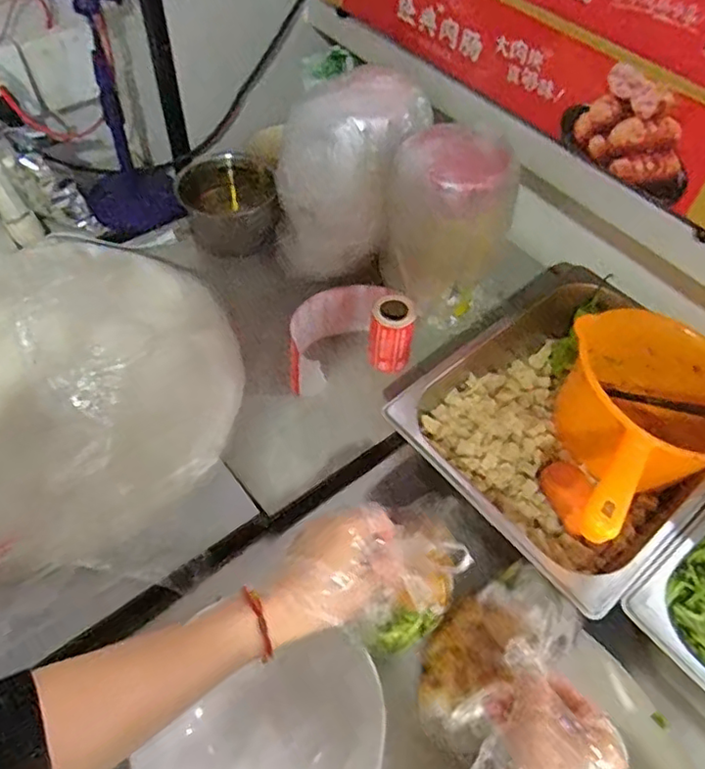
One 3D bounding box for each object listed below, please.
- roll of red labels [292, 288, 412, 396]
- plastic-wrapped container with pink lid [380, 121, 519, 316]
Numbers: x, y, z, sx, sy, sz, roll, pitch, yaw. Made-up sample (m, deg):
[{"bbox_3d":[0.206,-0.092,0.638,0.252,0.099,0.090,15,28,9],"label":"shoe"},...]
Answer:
[{"bbox_3d":[-0.005,-0.056,0.686,0.145,0.066,0.091,-15,56,-13],"label":"roll of red labels"},{"bbox_3d":[0.103,-0.183,0.670,0.128,0.152,0.113,-25,59,-20],"label":"plastic-wrapped container with pink lid"}]

